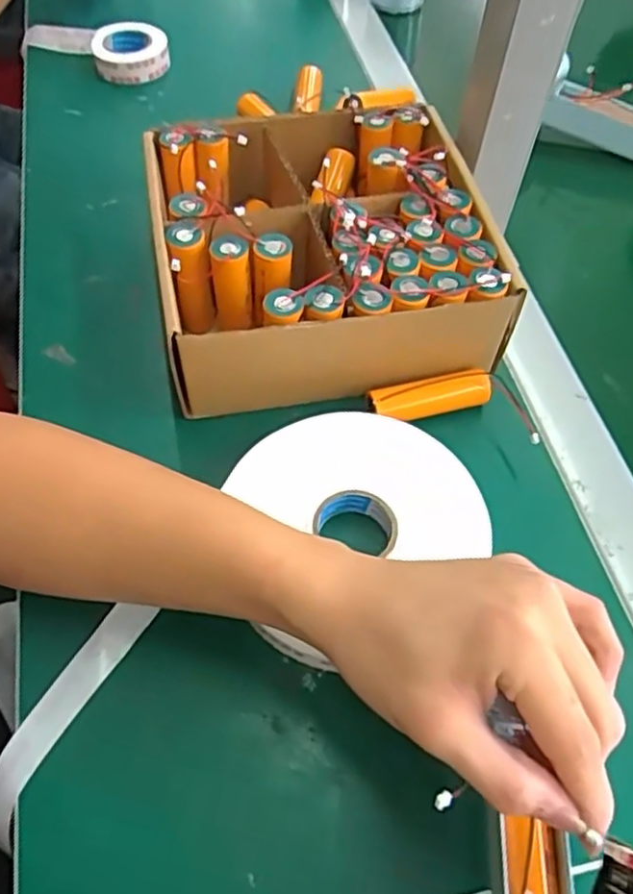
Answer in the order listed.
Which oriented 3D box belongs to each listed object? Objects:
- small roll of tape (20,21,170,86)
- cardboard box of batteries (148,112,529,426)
[{"bbox_3d":[-0.198,-0.361,0.621,0.139,0.024,0.057,22,58,12],"label":"small roll of tape"},{"bbox_3d":[0.001,-0.125,0.436,0.187,0.079,0.197,-8,57,-7],"label":"cardboard box of batteries"}]

